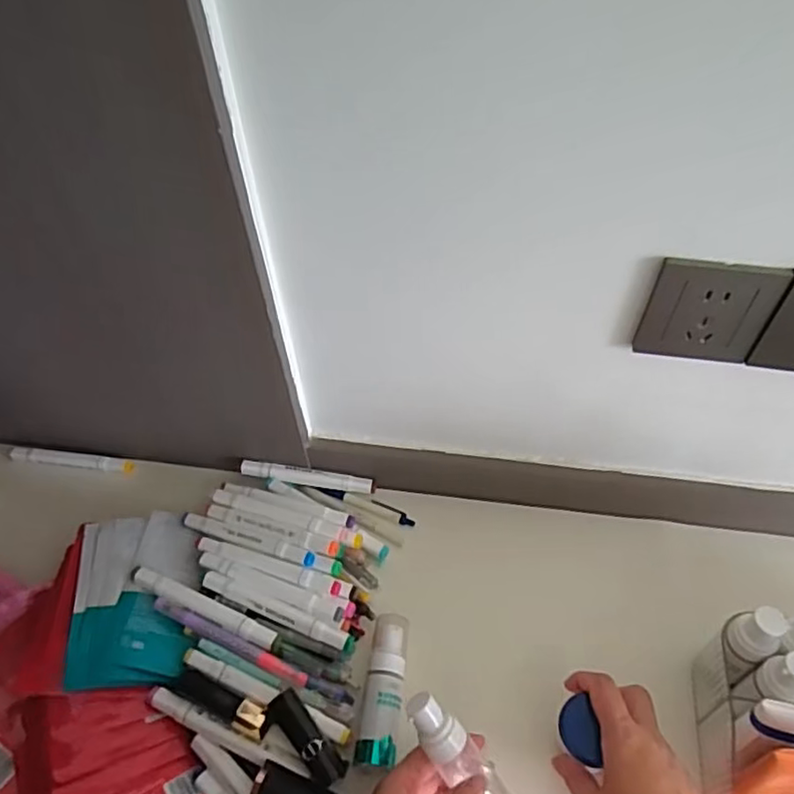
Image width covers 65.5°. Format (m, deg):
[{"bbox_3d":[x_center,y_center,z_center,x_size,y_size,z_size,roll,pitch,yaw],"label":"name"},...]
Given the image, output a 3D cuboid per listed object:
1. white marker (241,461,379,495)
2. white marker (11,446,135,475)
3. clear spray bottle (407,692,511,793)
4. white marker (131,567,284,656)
[{"bbox_3d":[-0.095,0.086,0.666,0.143,0.019,0.018,5,49,7],"label":"white marker"},{"bbox_3d":[-0.373,0.073,0.707,0.144,0.015,0.017,4,49,7],"label":"white marker"},{"bbox_3d":[0.050,0.265,0.444,0.032,0.024,0.124,-41,103,-28],"label":"clear spray bottle"},{"bbox_3d":[-0.168,0.184,0.541,0.148,0.014,0.020,18,52,18],"label":"white marker"}]

